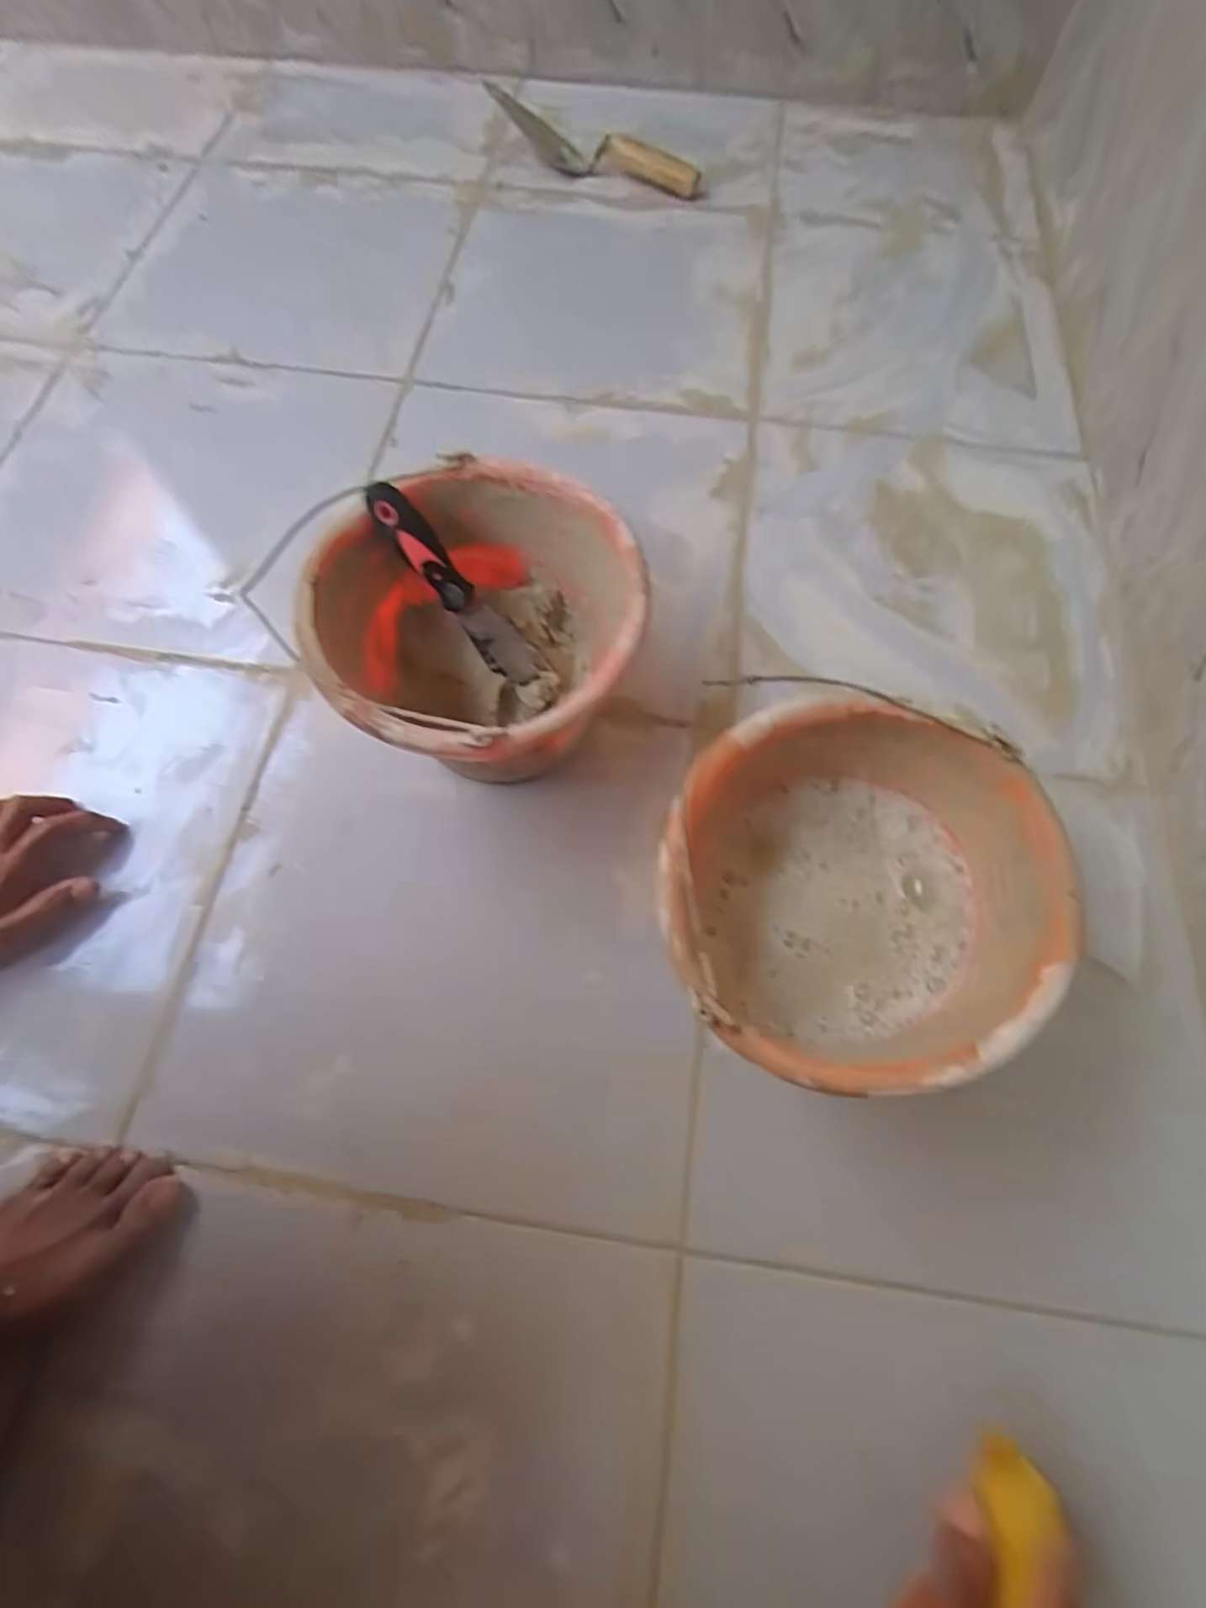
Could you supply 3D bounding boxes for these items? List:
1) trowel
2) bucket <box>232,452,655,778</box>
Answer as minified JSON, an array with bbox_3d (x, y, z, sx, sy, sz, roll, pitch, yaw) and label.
[{"bbox_3d":[-0.020,-0.928,0.953,0.329,0.055,0.069,38,72,12],"label":"trowel"},{"bbox_3d":[-0.089,-0.118,0.540,0.235,0.176,0.234,1,68,-2],"label":"bucket"}]

